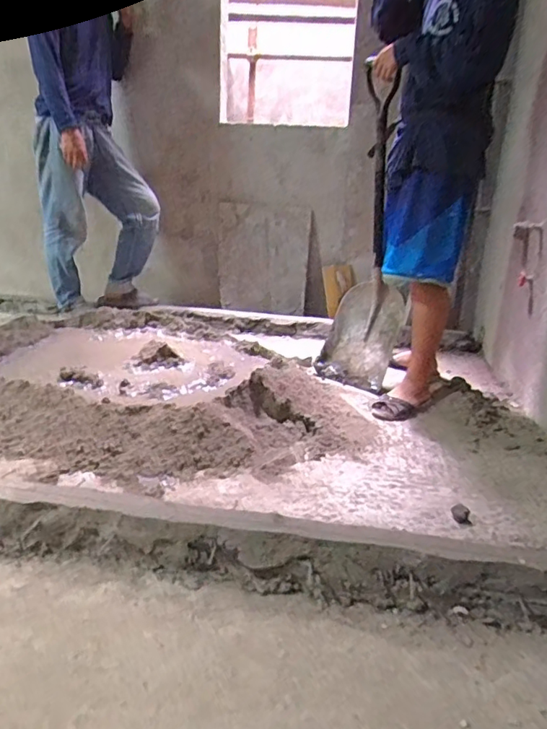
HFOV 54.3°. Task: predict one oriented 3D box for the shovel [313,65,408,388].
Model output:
[{"bbox_3d":[0.330,-0.408,1.819,0.284,0.950,0.242,7,19,11],"label":"shovel"}]

